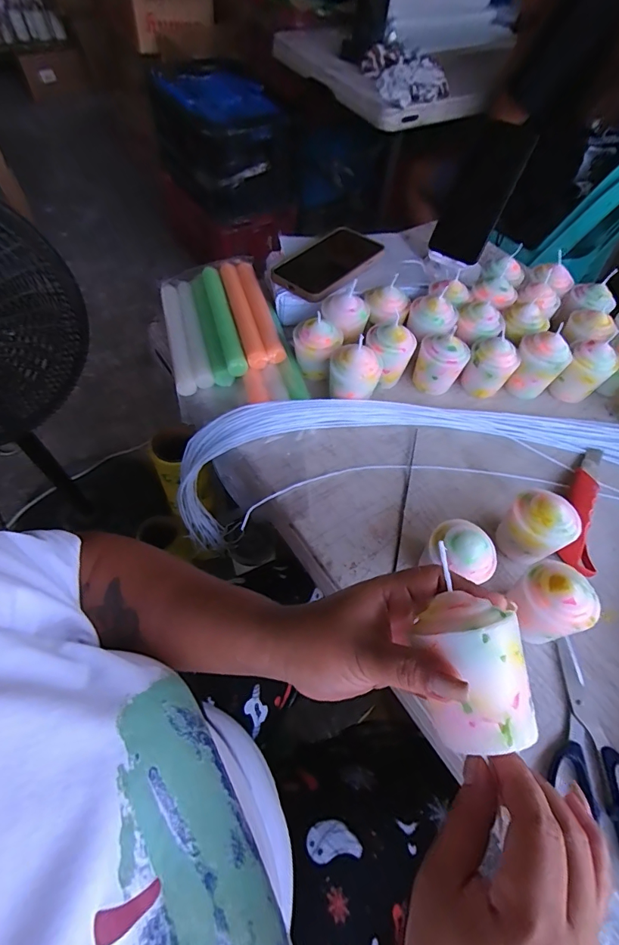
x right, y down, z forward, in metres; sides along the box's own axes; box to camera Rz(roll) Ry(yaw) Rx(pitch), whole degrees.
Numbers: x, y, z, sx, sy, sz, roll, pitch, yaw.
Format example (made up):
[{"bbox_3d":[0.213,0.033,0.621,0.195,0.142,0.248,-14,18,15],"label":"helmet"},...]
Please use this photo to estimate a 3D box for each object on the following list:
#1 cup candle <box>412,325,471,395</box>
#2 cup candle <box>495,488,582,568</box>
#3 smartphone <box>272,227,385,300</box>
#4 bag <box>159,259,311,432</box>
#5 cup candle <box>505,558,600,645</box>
[{"bbox_3d":[0.159,-0.134,0.514,0.055,0.065,0.060,22,58,10],"label":"cup candle"},{"bbox_3d":[0.206,0.055,0.394,0.046,0.074,0.054,-37,66,-24],"label":"cup candle"},{"bbox_3d":[0.026,-0.284,0.569,0.088,0.010,0.161,34,61,17],"label":"smartphone"},{"bbox_3d":[-0.105,-0.180,0.535,0.146,0.051,0.254,-12,59,-11],"label":"bag"},{"bbox_3d":[0.194,0.112,0.354,0.060,0.074,0.054,-20,61,-16],"label":"cup candle"}]

